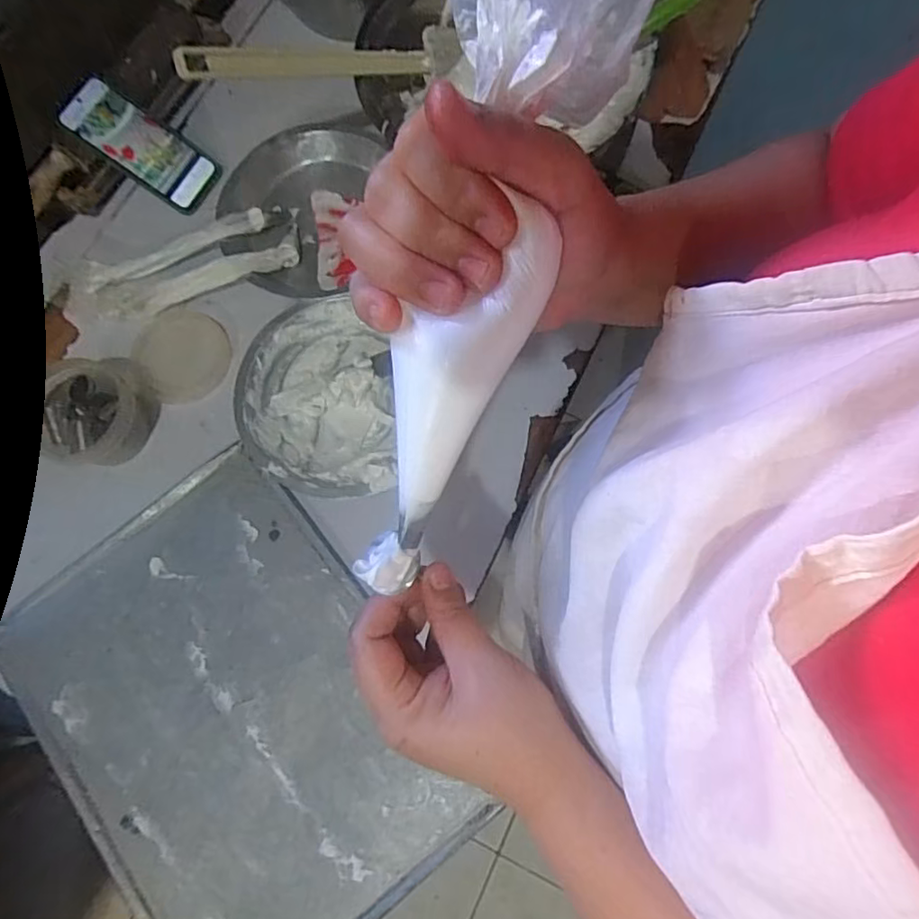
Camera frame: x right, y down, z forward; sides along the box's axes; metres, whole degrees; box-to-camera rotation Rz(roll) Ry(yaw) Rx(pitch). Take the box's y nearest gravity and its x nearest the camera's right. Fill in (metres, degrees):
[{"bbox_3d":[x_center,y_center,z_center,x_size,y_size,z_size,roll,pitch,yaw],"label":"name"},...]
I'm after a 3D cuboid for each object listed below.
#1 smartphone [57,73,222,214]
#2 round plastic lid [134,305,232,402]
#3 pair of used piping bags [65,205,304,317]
[{"bbox_3d":[-0.381,-0.378,0.712,0.166,0.017,0.078,32,75,-28],"label":"smartphone"},{"bbox_3d":[-0.315,-0.121,0.674,0.099,0.012,0.108,-37,77,-8],"label":"round plastic lid"},{"bbox_3d":[-0.325,-0.225,0.693,0.270,0.034,0.084,-23,76,-4],"label":"pair of used piping bags"}]

